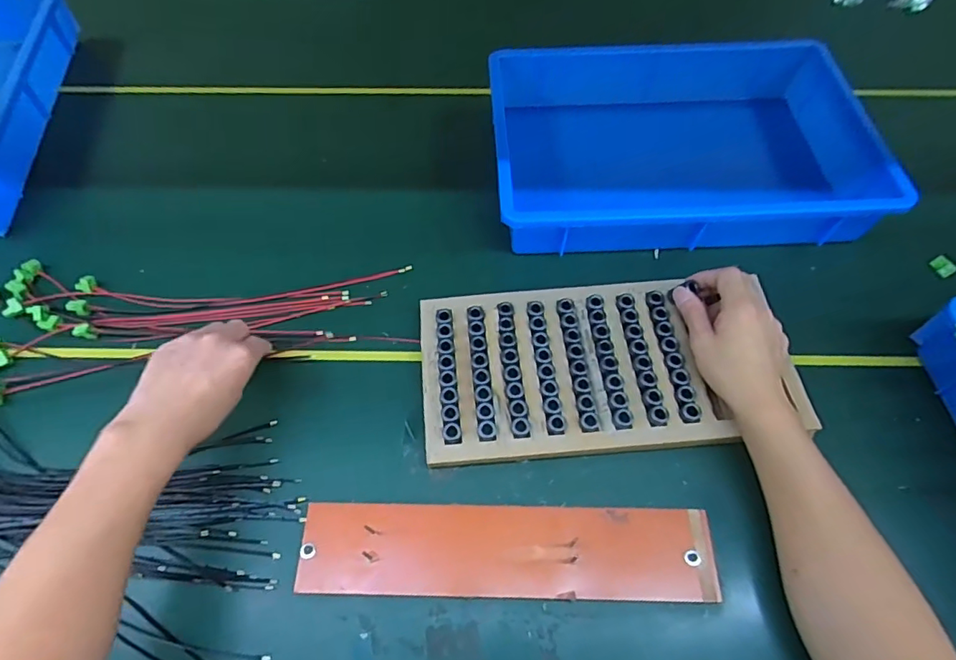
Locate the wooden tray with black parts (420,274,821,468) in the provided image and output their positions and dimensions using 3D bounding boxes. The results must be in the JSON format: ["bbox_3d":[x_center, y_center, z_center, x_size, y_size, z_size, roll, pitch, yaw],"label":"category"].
[{"bbox_3d":[0.119,0.028,0.503,0.341,0.018,0.170,-4,62,-2],"label":"wooden tray with black parts"}]

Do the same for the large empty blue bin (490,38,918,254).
[{"bbox_3d":[0.224,-0.208,0.618,0.404,0.111,0.264,-1,62,-1],"label":"large empty blue bin"}]

